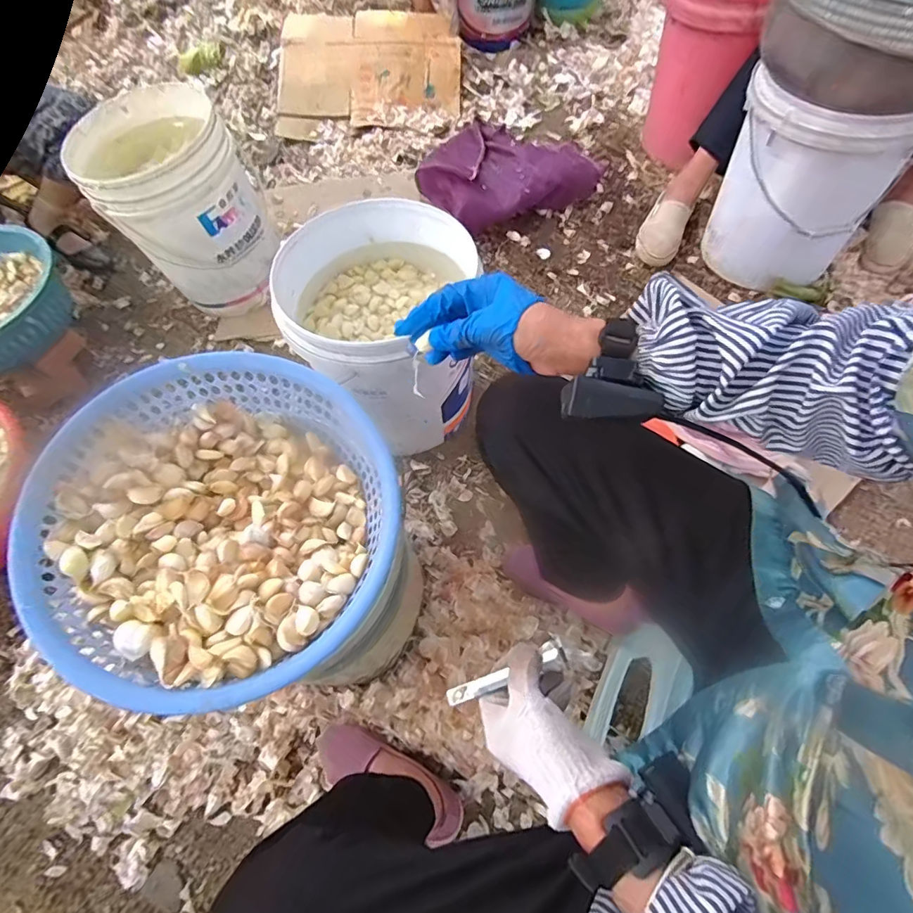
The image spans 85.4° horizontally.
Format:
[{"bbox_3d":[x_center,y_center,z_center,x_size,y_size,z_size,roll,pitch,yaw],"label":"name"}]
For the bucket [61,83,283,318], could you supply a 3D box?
[{"bbox_3d":[-0.584,-0.528,1.090,0.275,0.345,0.303,-34,65,-11],"label":"bucket"}]

